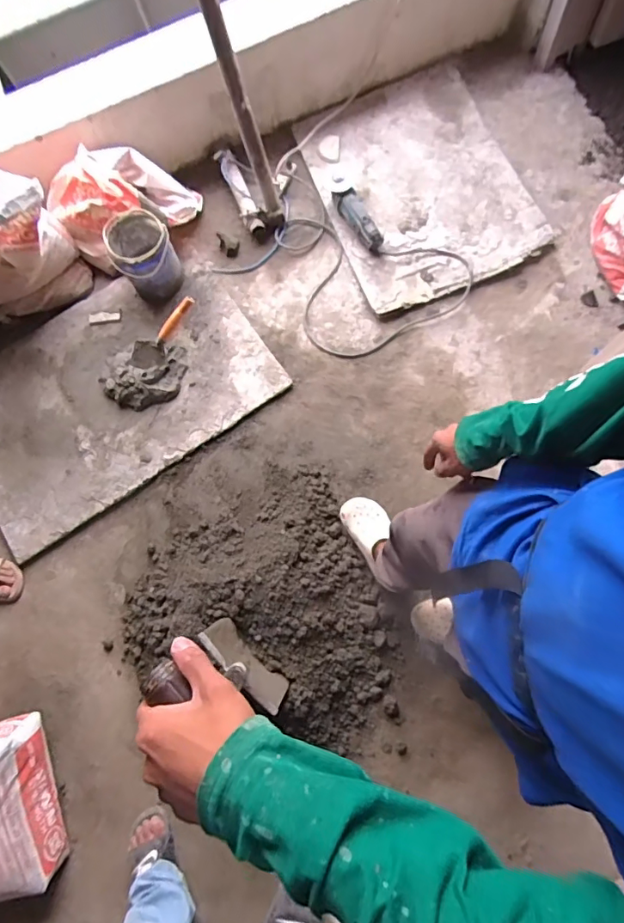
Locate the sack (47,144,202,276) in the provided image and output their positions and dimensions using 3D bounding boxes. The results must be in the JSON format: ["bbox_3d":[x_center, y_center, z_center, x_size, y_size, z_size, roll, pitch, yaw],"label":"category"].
[{"bbox_3d":[-0.560,-0.780,1.501,0.417,0.251,0.209,-26,75,-1],"label":"sack"}]

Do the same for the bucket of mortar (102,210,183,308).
[{"bbox_3d":[-0.490,-0.602,1.464,0.178,0.200,0.171,-26,76,-2],"label":"bucket of mortar"}]

